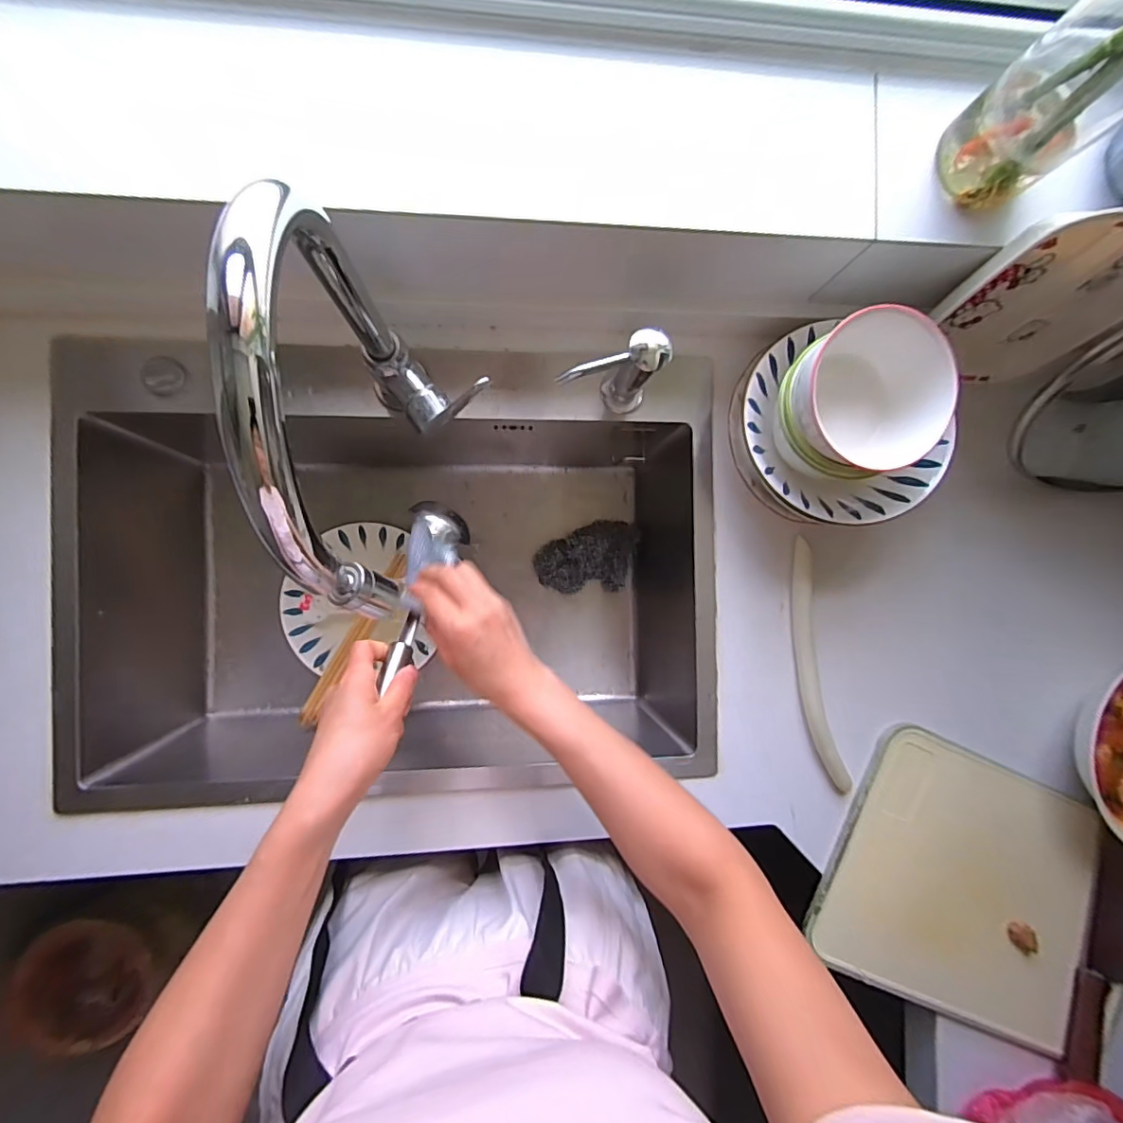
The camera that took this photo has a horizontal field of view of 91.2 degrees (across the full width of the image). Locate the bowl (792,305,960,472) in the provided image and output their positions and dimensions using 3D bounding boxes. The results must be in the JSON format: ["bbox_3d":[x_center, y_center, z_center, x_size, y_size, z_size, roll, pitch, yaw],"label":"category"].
[{"bbox_3d":[0.261,-0.138,0.479,0.120,0.074,0.125,0,89,-6],"label":"bowl"}]

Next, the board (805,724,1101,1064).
[{"bbox_3d":[0.448,0.358,0.601,0.309,0.023,0.272,23,91,1],"label":"board"}]

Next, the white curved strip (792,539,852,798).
[{"bbox_3d":[0.273,0.115,0.596,0.031,0.021,0.274,-10,90,-6],"label":"white curved strip"}]

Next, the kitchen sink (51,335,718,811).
[{"bbox_3d":[-0.169,0.022,0.673,0.649,0.252,0.453,0,89,-6],"label":"kitchen sink"}]

